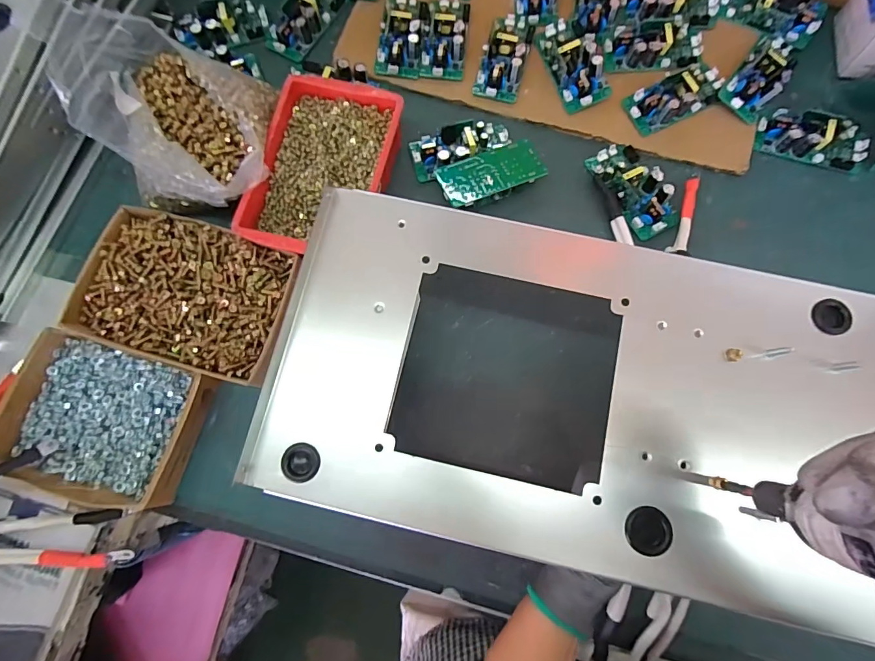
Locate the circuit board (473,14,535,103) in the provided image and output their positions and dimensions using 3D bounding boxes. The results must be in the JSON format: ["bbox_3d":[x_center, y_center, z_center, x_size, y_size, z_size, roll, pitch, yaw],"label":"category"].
[{"bbox_3d":[0.084,-0.342,0.518,0.052,0.031,0.117,14,80,3],"label":"circuit board"}]

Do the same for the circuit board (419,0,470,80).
[{"bbox_3d":[0.011,-0.369,0.526,0.052,0.028,0.112,5,79,2],"label":"circuit board"}]

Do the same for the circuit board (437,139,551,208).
[{"bbox_3d":[0.060,-0.174,0.486,0.114,0.029,0.054,-21,80,-3],"label":"circuit board"}]

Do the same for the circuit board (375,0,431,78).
[{"bbox_3d":[-0.042,-0.371,0.528,0.055,0.027,0.116,7,79,2],"label":"circuit board"}]

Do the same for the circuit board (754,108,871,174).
[{"bbox_3d":[0.439,-0.221,0.491,0.114,0.028,0.056,19,80,4],"label":"circuit board"}]

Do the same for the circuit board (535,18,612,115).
[{"bbox_3d":[0.166,-0.328,0.512,0.061,0.033,0.119,-20,79,-3],"label":"circuit board"}]

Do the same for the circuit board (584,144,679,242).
[{"bbox_3d":[0.222,-0.162,0.482,0.056,0.028,0.116,-23,80,-4],"label":"circuit board"}]

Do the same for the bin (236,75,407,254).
[{"bbox_3d":[-0.118,-0.176,0.472,0.132,0.060,0.205,12,79,3],"label":"bin"}]

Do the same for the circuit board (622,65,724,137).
[{"bbox_3d":[0.284,-0.278,0.504,0.116,0.026,0.050,-23,80,-4],"label":"circuit board"}]

